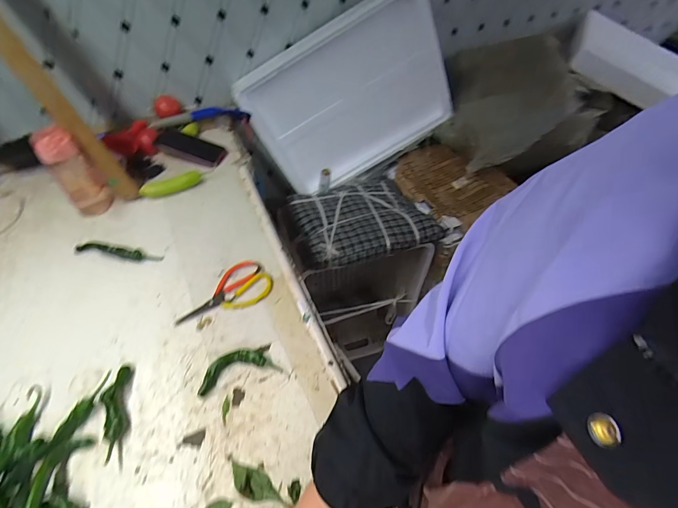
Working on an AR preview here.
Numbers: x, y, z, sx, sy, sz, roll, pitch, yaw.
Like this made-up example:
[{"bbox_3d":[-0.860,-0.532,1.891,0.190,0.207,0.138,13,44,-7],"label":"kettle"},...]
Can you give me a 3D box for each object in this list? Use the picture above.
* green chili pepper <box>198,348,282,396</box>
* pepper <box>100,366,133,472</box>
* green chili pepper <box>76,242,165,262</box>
[{"bbox_3d":[-0.150,0.168,0.547,0.115,0.022,0.046,-16,50,-11],"label":"green chili pepper"},{"bbox_3d":[-0.309,0.219,0.505,0.031,0.020,0.133,-14,50,-10],"label":"pepper"},{"bbox_3d":[-0.427,-0.005,0.706,0.177,0.015,0.026,8,49,9],"label":"green chili pepper"}]

